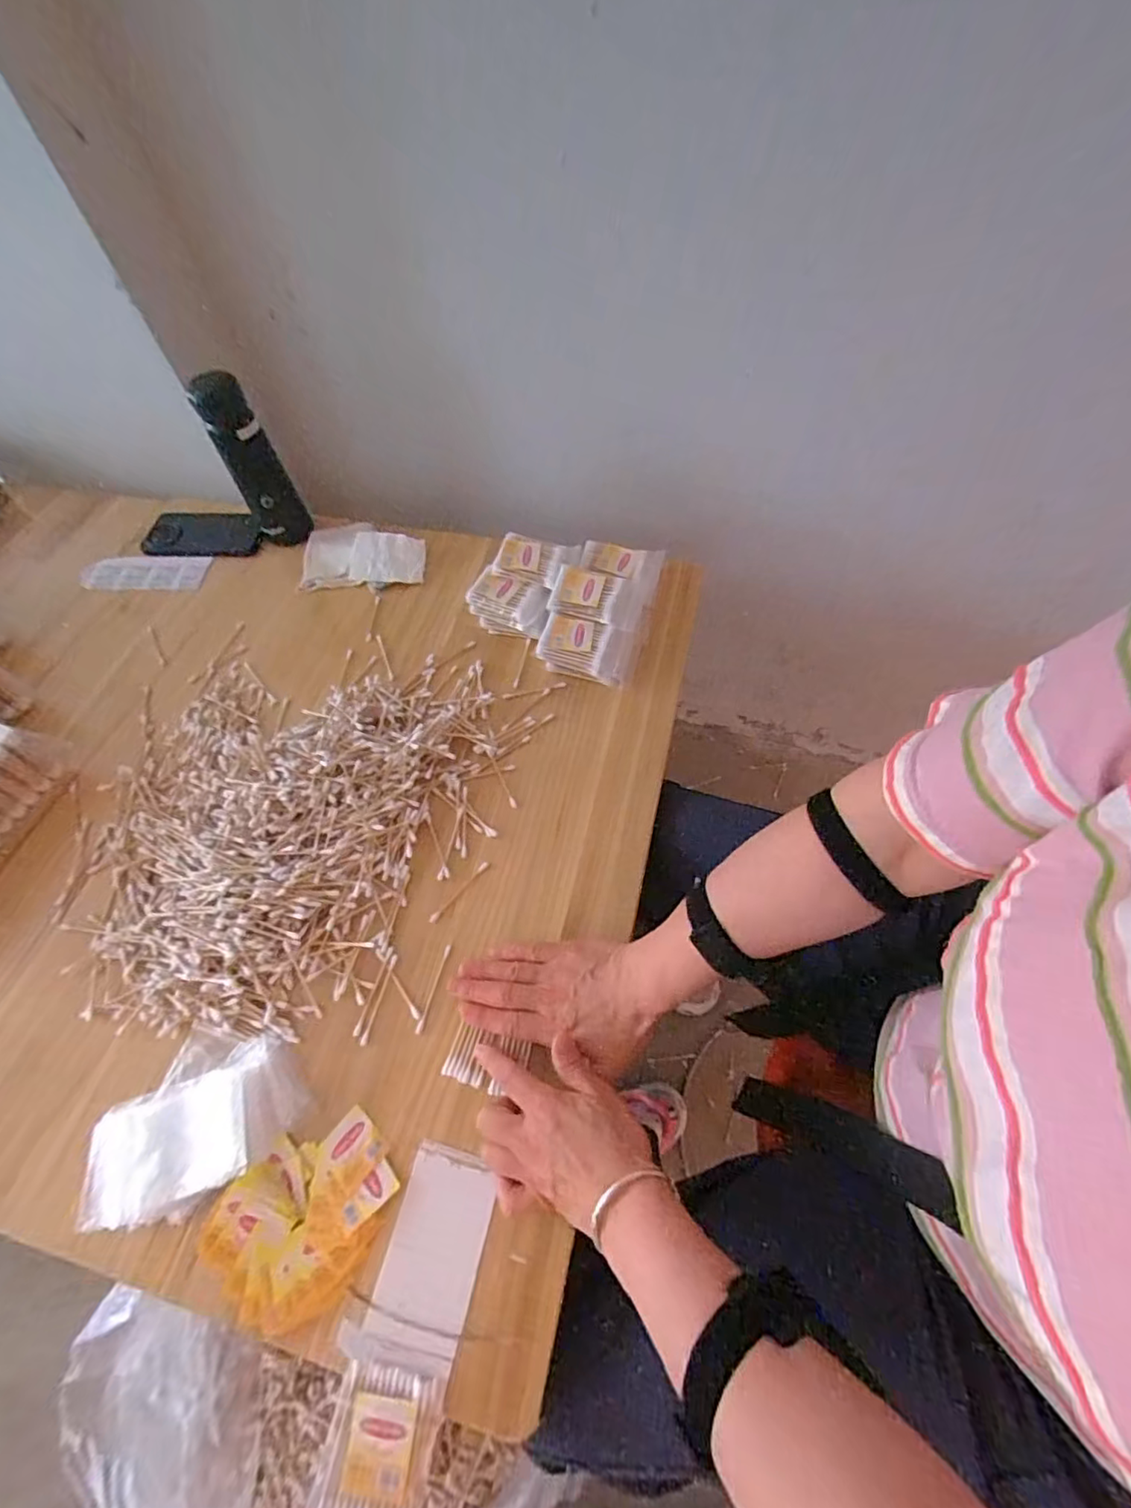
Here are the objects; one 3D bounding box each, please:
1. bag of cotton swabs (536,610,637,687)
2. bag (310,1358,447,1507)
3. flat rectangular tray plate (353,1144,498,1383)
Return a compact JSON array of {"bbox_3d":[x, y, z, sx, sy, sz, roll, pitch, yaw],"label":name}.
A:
[{"bbox_3d":[0.021,-0.099,0.570,0.084,0.049,0.042,15,61,12],"label":"bag of cotton swabs"},{"bbox_3d":[-0.106,0.396,0.329,0.060,0.007,0.069,10,60,9],"label":"bag"},{"bbox_3d":[-0.085,0.323,0.375,0.059,0.005,0.109,12,63,10],"label":"flat rectangular tray plate"}]

